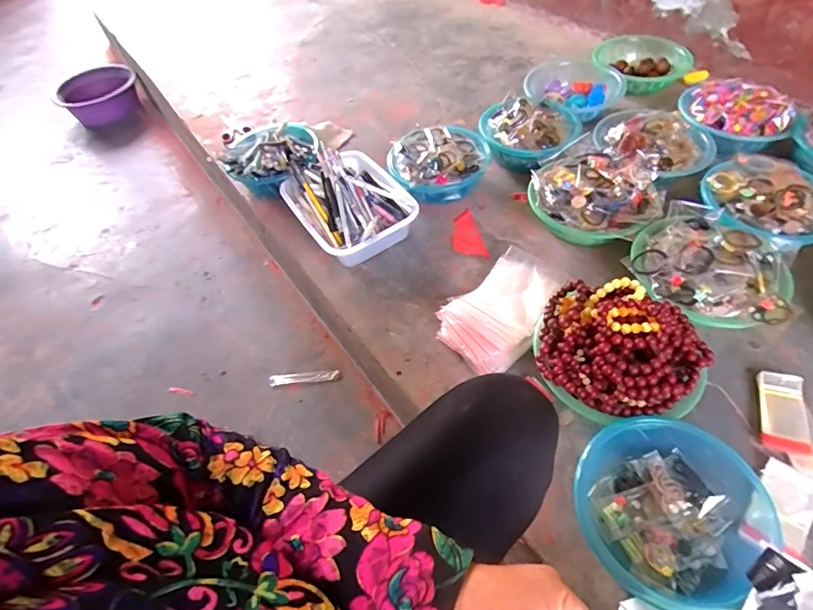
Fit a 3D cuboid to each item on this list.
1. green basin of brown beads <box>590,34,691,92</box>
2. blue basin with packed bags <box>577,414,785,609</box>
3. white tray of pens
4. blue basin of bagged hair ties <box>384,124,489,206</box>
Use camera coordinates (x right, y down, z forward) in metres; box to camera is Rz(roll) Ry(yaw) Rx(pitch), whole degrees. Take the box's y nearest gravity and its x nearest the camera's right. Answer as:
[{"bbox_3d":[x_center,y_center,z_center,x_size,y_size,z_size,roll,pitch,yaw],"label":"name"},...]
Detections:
[{"bbox_3d":[0.615,-0.649,1.239,0.267,0.062,0.225,-33,57,-18],"label":"green basin of brown beads"},{"bbox_3d":[0.342,0.263,0.593,0.229,0.076,0.222,-2,54,3],"label":"blue basin with packed bags"},{"bbox_3d":[-0.124,-0.219,0.977,0.218,0.115,0.295,-28,56,-16],"label":"white tray of pens"},{"bbox_3d":[0.070,-0.310,1.032,0.216,0.102,0.195,-7,53,0],"label":"blue basin of bagged hair ties"}]

